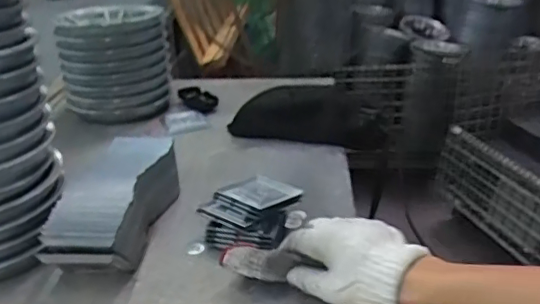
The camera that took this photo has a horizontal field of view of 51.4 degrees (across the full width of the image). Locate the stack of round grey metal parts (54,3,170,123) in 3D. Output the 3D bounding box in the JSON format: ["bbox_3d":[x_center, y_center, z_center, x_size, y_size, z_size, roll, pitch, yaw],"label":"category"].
[{"bbox_3d":[-0.355,-0.207,1.297,0.223,0.215,0.192,-6,27,-11],"label":"stack of round grey metal parts"}]

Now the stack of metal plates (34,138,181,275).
[{"bbox_3d":[-0.204,0.070,0.751,0.112,0.094,0.265,2,26,6],"label":"stack of metal plates"}]

